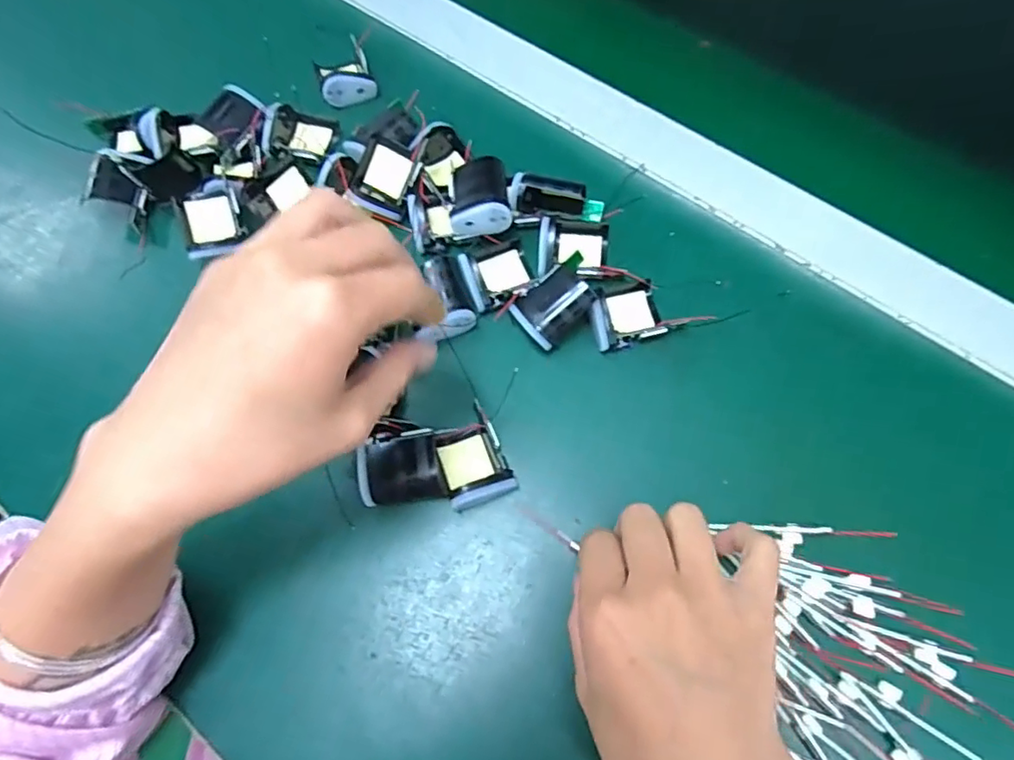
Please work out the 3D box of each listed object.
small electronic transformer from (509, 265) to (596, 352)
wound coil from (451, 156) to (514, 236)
[{"bbox_3d":[0.026,-0.042,0.325,0.042,0.023,0.028,-44,108,10],"label":"small electronic transformer"},{"bbox_3d":[-0.015,-0.110,0.349,0.035,0.024,0.047,-1,69,2],"label":"wound coil"}]

